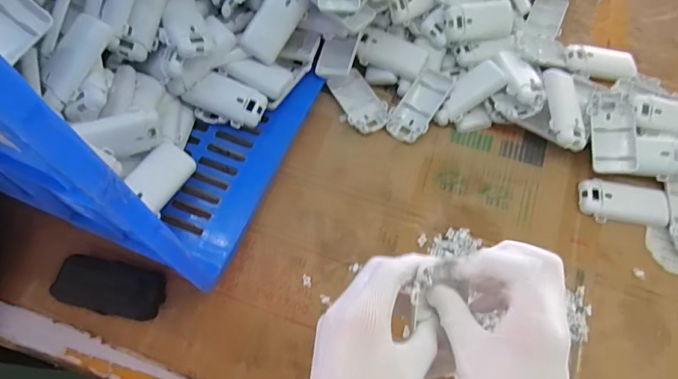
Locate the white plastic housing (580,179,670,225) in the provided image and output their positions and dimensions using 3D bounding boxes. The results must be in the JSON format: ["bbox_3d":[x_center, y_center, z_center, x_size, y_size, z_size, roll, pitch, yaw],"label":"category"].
[{"bbox_3d":[0.323,0.013,0.499,0.096,0.013,0.047,7,64,3],"label":"white plastic housing"}]

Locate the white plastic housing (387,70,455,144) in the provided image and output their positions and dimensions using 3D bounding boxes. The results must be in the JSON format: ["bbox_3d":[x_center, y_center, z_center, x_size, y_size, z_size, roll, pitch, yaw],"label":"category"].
[{"bbox_3d":[0.102,-0.105,0.552,0.048,0.016,0.099,35,88,15],"label":"white plastic housing"}]

